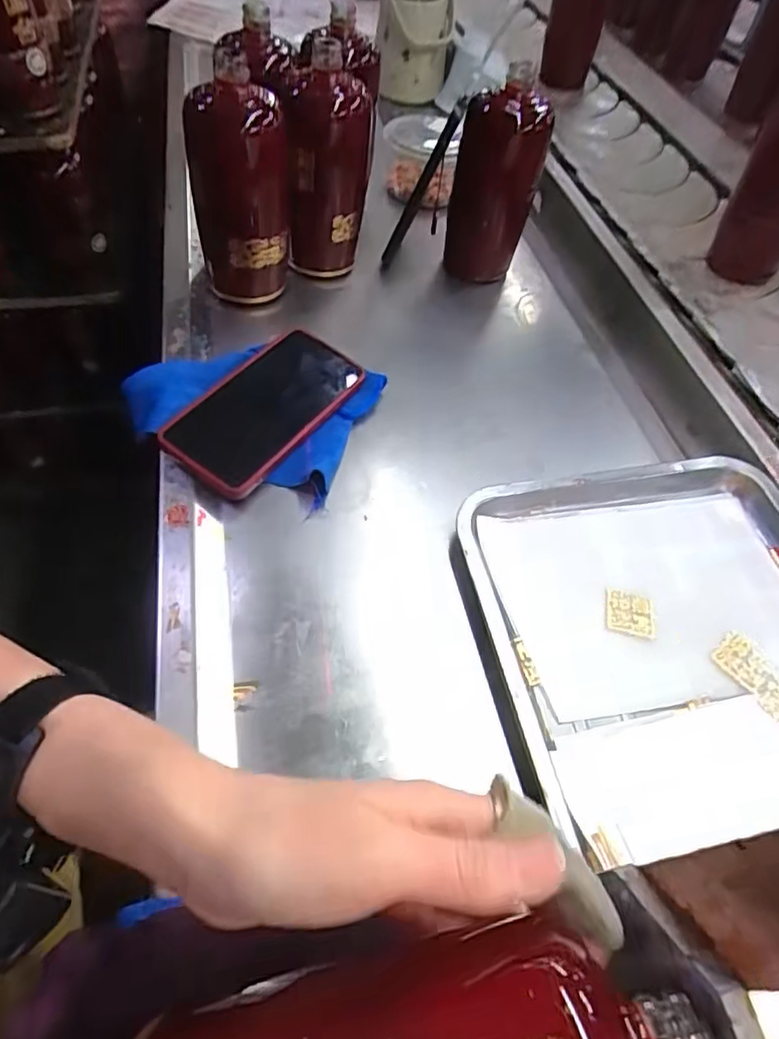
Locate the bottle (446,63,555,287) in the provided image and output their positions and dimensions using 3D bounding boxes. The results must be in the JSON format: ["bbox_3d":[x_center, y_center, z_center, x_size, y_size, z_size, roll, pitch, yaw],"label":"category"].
[{"bbox_3d":[0.108,-0.343,0.621,0.087,0.187,0.074,12,54,3],"label":"bottle"}]

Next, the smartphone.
[{"bbox_3d":[-0.097,-0.091,0.473,0.086,0.012,0.167,32,59,7],"label":"smartphone"}]

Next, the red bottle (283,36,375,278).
[{"bbox_3d":[-0.062,-0.328,0.589,0.084,0.208,0.083,-1,54,-6],"label":"red bottle"}]

